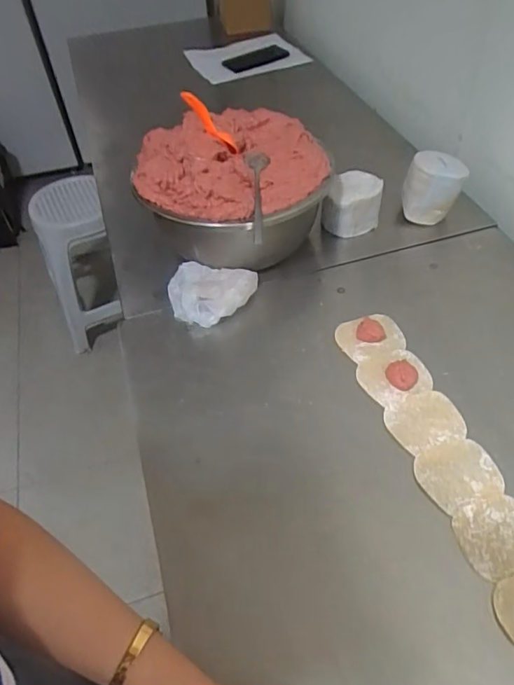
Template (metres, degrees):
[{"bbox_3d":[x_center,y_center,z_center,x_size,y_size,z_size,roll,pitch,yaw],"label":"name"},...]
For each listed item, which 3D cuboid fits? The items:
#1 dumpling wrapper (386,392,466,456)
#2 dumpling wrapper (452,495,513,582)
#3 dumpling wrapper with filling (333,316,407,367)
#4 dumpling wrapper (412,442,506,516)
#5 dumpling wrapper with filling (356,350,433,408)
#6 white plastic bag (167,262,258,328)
[{"bbox_3d":[0.189,0.089,0.568,0.082,0.004,0.071,-18,51,-11],"label":"dumpling wrapper"},{"bbox_3d":[0.236,0.185,0.483,0.083,0.004,0.069,-15,51,-8],"label":"dumpling wrapper"},{"bbox_3d":[0.148,-0.007,0.652,0.080,0.016,0.069,-19,51,-12],"label":"dumpling wrapper with filling"},{"bbox_3d":[0.210,0.137,0.526,0.083,0.004,0.070,-18,51,-10],"label":"dumpling wrapper"},{"bbox_3d":[0.168,0.036,0.607,0.085,0.017,0.070,-19,51,-11],"label":"dumpling wrapper with filling"},{"bbox_3d":[-0.069,-0.067,0.696,0.124,0.041,0.099,10,52,12],"label":"white plastic bag"}]

